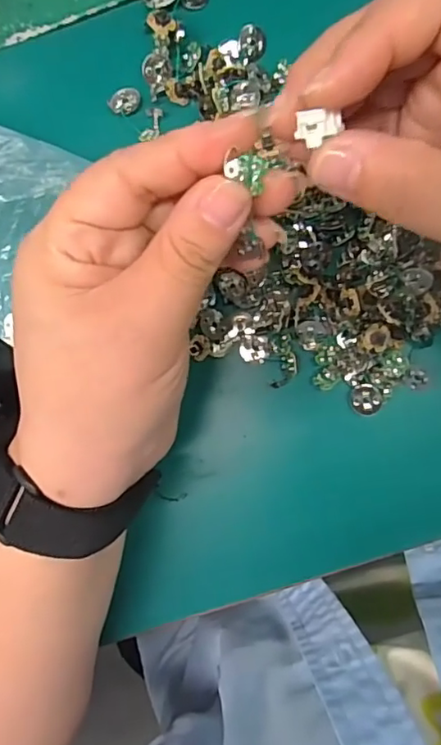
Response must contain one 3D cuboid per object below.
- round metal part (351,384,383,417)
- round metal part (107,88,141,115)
[{"bbox_3d":[0.070,0.013,0.270,0.014,0.005,0.015,0,91,2],"label":"round metal part"},{"bbox_3d":[-0.048,-0.136,0.278,0.016,0.004,0.014,-3,91,3],"label":"round metal part"}]

